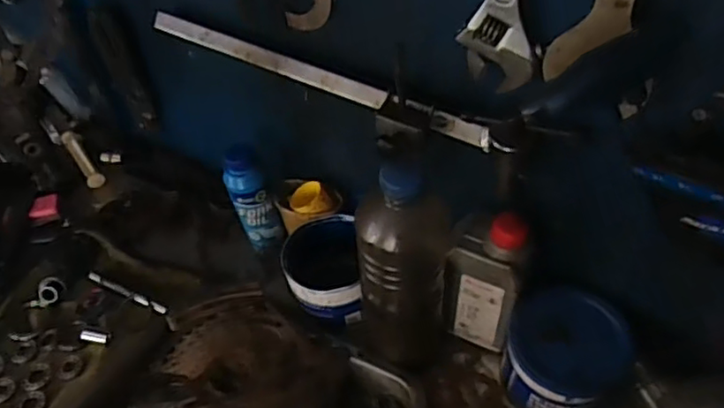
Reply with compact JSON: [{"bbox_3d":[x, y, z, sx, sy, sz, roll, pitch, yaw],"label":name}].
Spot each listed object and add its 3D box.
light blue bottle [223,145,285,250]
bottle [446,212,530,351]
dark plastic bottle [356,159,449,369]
[{"bbox_3d":[-0.124,-0.007,0.712,0.048,0.132,0.052,-17,47,-11],"label":"light blue bottle"},{"bbox_3d":[0.121,0.074,0.603,0.064,0.165,0.048,18,51,21],"label":"bottle"},{"bbox_3d":[0.041,0.056,0.560,0.081,0.240,0.085,-2,46,2],"label":"dark plastic bottle"}]

